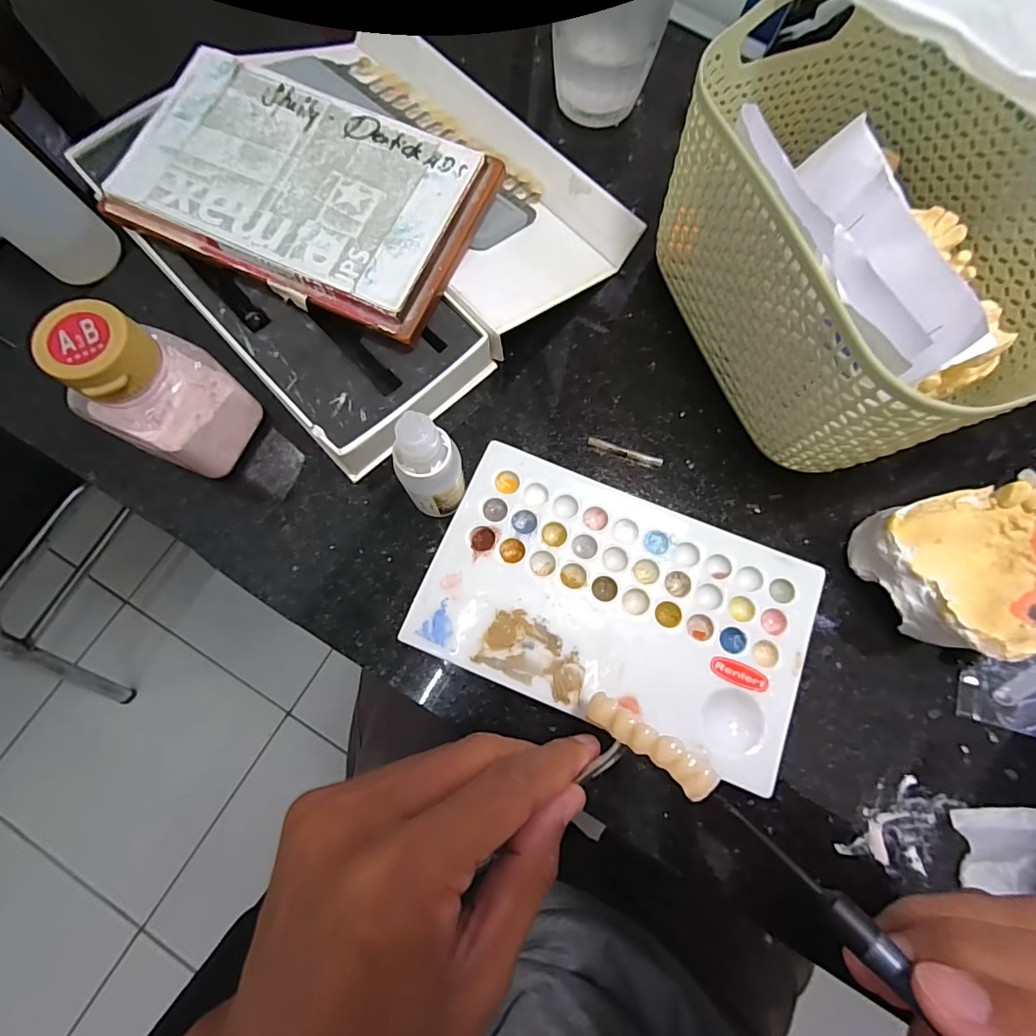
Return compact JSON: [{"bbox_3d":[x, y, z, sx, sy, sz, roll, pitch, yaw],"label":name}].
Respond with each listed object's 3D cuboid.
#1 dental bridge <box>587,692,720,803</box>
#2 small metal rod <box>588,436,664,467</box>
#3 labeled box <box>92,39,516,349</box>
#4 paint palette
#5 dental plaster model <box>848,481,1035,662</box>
[{"bbox_3d":[0.043,0.074,0.156,0.044,0.007,0.012,28,77,28],"label":"dental bridge"},{"bbox_3d":[0.050,-0.031,0.221,0.035,0.004,0.004,17,77,3],"label":"small metal rod"},{"bbox_3d":[-0.095,-0.143,0.212,0.148,0.022,0.090,24,77,5],"label":"labeled box"},{"bbox_3d":[0.042,0.034,0.200,0.153,0.013,0.097,22,77,4],"label":"paint palette"},{"bbox_3d":[0.177,0.021,0.190,0.055,0.042,0.060,-18,77,-5],"label":"dental plaster model"}]

